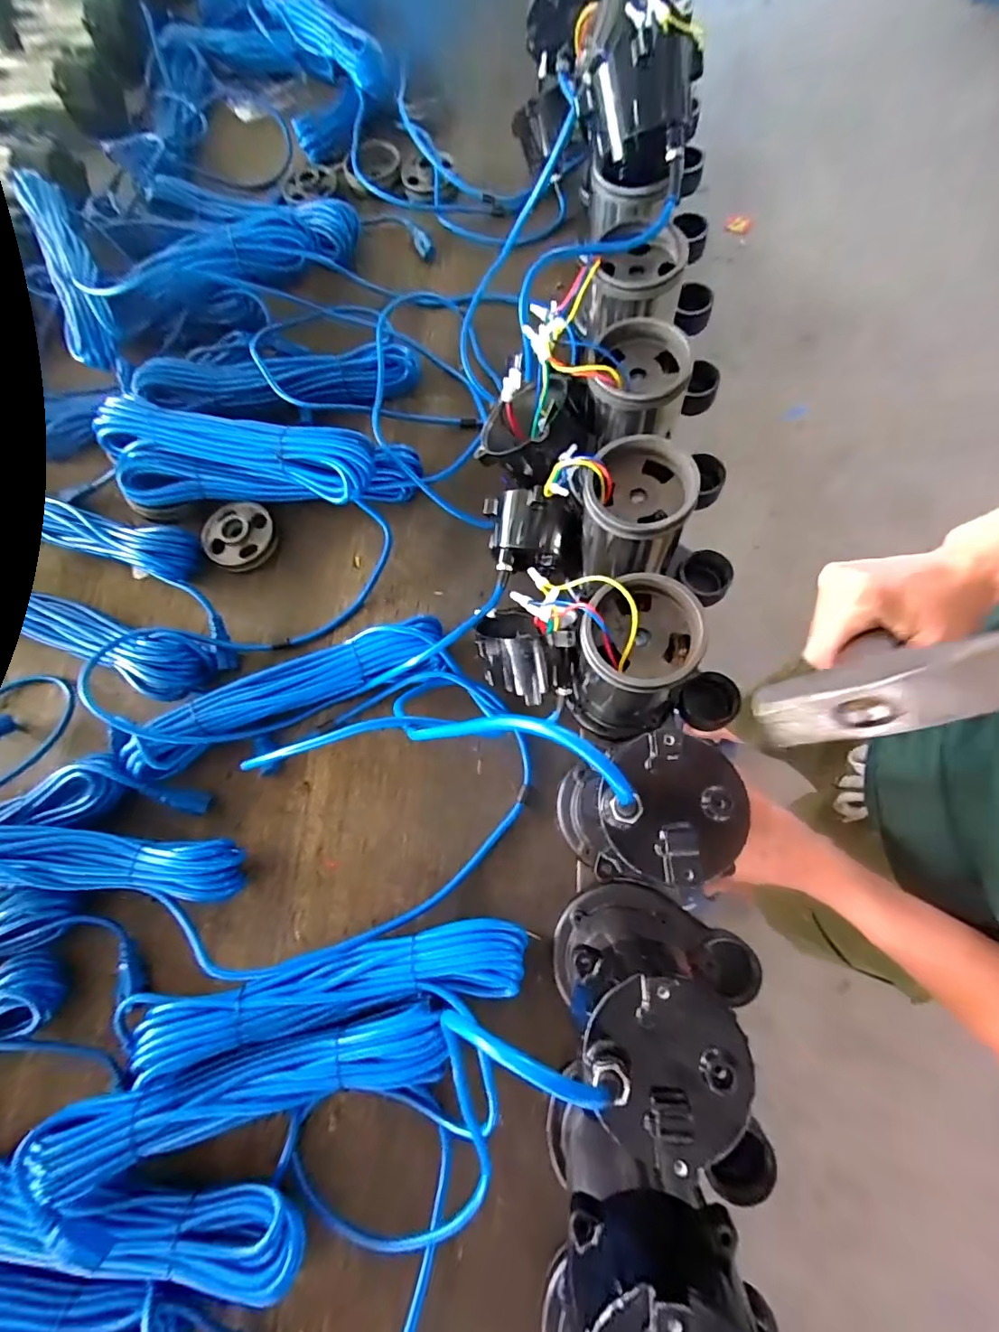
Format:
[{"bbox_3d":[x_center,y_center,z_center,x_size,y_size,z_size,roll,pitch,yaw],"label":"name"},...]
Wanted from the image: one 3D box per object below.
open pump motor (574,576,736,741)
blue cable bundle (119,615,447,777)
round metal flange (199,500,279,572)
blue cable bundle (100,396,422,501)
[{"bbox_3d":[0.111,0.001,0.445,0.086,0.162,0.096,9,75,7],"label":"open pump motor"},{"bbox_3d":[-0.225,0.031,0.545,0.348,0.057,0.073,-20,73,-2],"label":"blue cable bundle"},{"bbox_3d":[-0.321,-0.162,0.626,0.086,0.020,0.091,-1,74,4],"label":"round metal flange"},{"bbox_3d":[-0.287,-0.246,0.608,0.377,0.080,0.114,5,74,6],"label":"blue cable bundle"}]

